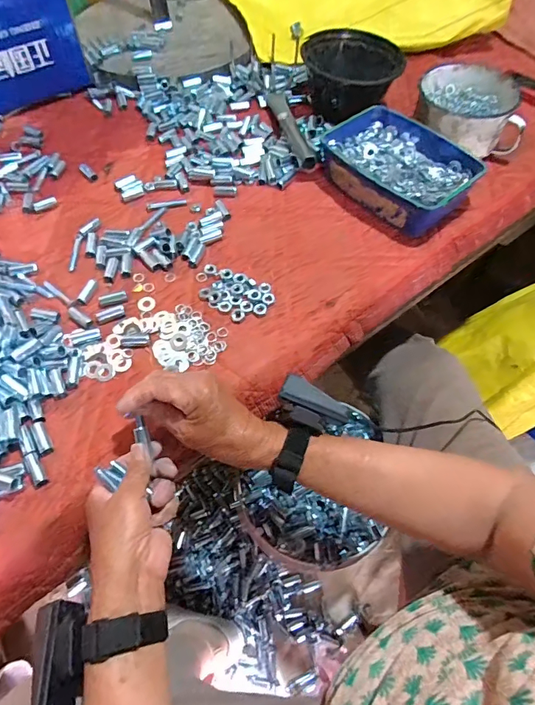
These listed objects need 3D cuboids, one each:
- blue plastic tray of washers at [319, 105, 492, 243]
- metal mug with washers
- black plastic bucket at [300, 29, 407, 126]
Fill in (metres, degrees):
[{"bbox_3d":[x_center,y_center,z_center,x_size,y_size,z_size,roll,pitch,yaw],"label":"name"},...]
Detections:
[{"bbox_3d":[0.182,-0.267,0.631,0.146,0.064,0.215,-39,69,-20],"label":"blue plastic tray of washers"},{"bbox_3d":[0.306,-0.375,0.684,0.145,0.077,0.145,4,59,-1],"label":"metal mug with washers"},{"bbox_3d":[0.135,-0.457,0.717,0.129,0.077,0.138,1,61,-2],"label":"black plastic bucket"}]

